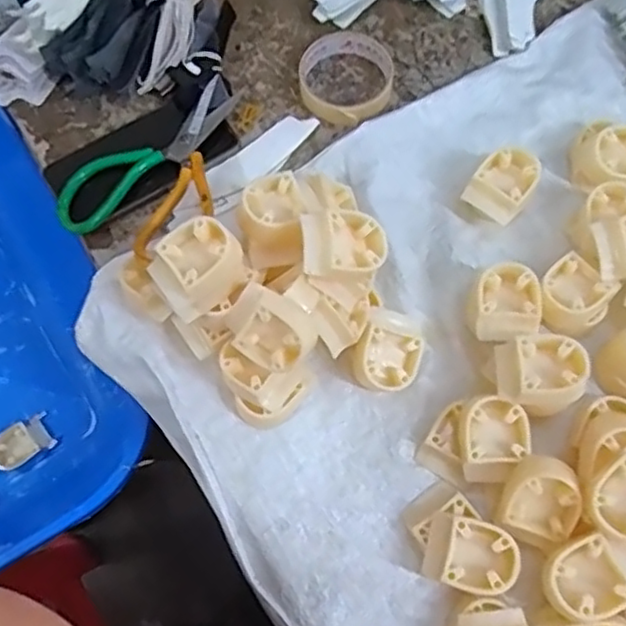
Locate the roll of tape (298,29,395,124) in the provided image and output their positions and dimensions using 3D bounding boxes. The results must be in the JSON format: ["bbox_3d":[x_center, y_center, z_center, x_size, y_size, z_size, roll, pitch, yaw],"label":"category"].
[{"bbox_3d":[0.037,-0.222,0.602,0.089,0.020,0.099,39,77,13],"label":"roll of tape"}]

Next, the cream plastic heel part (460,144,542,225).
[{"bbox_3d":[0.160,-0.106,0.549,0.050,0.037,0.062,33,75,12],"label":"cream plastic heel part"}]

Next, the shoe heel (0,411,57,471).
[{"bbox_3d":[-0.341,0.152,0.759,0.070,0.015,0.045,-29,73,-8],"label":"shoe heel"}]

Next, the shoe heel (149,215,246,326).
[{"bbox_3d":[-0.083,-0.033,0.460,0.062,0.035,0.050,-40,75,-10],"label":"shoe heel"}]

